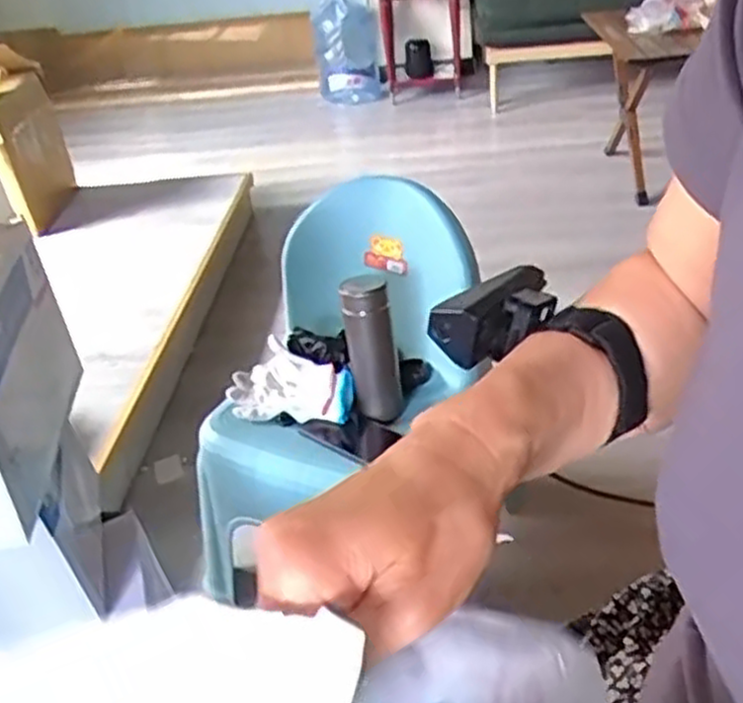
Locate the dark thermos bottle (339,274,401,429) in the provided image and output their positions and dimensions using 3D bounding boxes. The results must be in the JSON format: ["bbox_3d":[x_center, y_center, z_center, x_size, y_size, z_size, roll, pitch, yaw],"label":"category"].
[{"bbox_3d":[0.001,-0.003,1.042,0.065,0.186,0.066,-8,33,-1],"label":"dark thermos bottle"}]

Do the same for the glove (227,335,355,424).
[{"bbox_3d":[-0.115,0.045,1.095,0.180,0.072,0.091,-2,33,7],"label":"glove"}]

